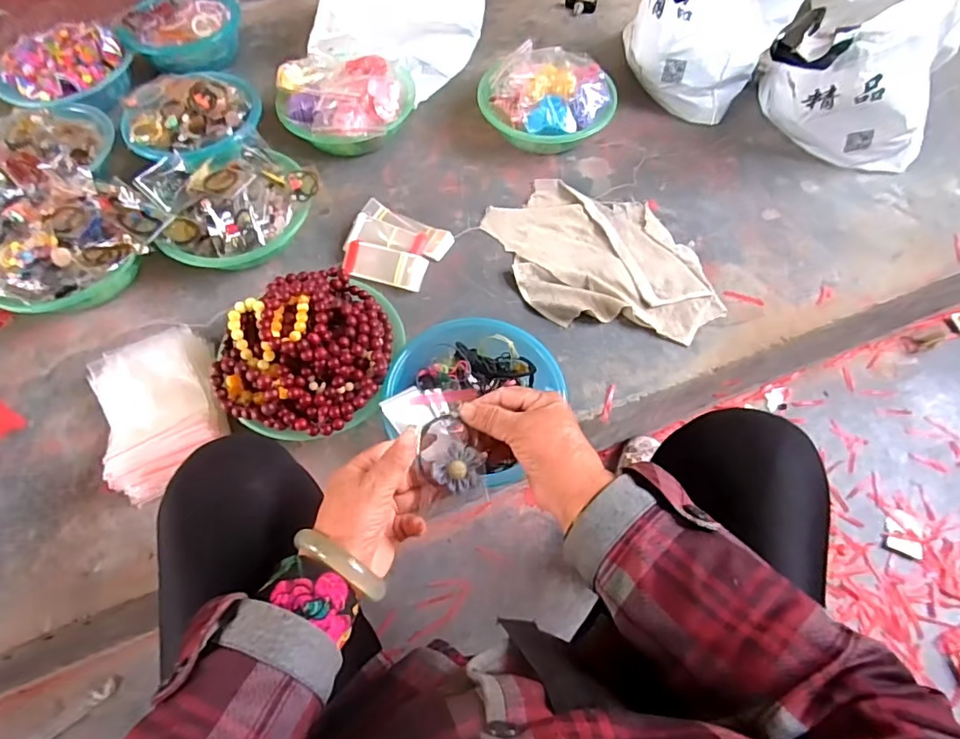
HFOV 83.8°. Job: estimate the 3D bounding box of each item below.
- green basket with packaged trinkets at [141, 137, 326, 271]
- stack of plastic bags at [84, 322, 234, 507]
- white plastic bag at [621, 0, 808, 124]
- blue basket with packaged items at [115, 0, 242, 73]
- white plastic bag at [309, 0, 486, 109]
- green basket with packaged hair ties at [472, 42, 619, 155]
[{"bbox_3d":[-0.388,-0.254,0.837,0.223,0.095,0.230,0,62,1],"label":"green basket with packaged trinkets"},{"bbox_3d":[-0.414,0.048,0.700,0.142,0.074,0.223,-25,64,-12],"label":"stack of plastic bags"},{"bbox_3d":[0.440,-0.670,0.977,0.236,0.243,0.300,34,67,17],"label":"white plastic bag"},{"bbox_3d":[-0.582,-0.671,1.062,0.217,0.069,0.188,-16,63,-8],"label":"blue basket with packaged items"},{"bbox_3d":[-0.160,-0.686,1.062,0.281,0.097,0.349,17,63,9],"label":"white plastic bag"},{"bbox_3d":[0.109,-0.489,0.959,0.219,0.108,0.234,-18,63,-9],"label":"green basket with packaged hair ties"}]

